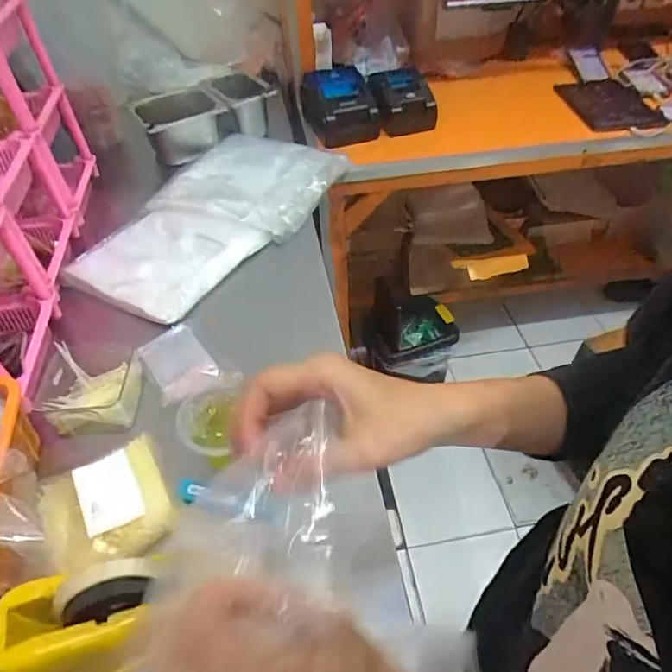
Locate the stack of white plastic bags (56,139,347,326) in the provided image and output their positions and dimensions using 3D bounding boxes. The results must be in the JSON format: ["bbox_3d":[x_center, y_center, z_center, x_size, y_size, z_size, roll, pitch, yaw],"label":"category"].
[{"bbox_3d":[-0.203,-0.227,0.899,0.282,0.048,0.521,18,51,19],"label":"stack of white plastic bags"}]

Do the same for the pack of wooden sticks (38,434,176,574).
[{"bbox_3d":[-0.241,0.170,0.522,0.121,0.033,0.129,-24,50,-18],"label":"pack of wooden sticks"}]

